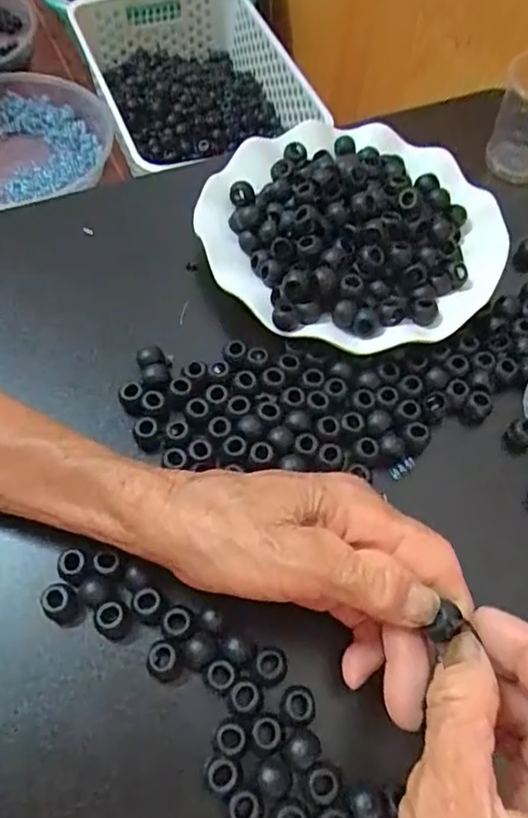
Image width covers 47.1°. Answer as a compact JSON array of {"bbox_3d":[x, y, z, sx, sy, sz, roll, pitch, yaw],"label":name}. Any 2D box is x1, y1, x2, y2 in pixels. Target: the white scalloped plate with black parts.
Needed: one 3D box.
[{"bbox_3d":[0.052,-0.110,0.361,0.168,0.039,0.163,1,60,-2],"label":"white scalloped plate with black parts"}]

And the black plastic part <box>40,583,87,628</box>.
[{"bbox_3d":[-0.089,0.088,0.269,0.017,0.015,0.014,28,63,13],"label":"black plastic part"}]

